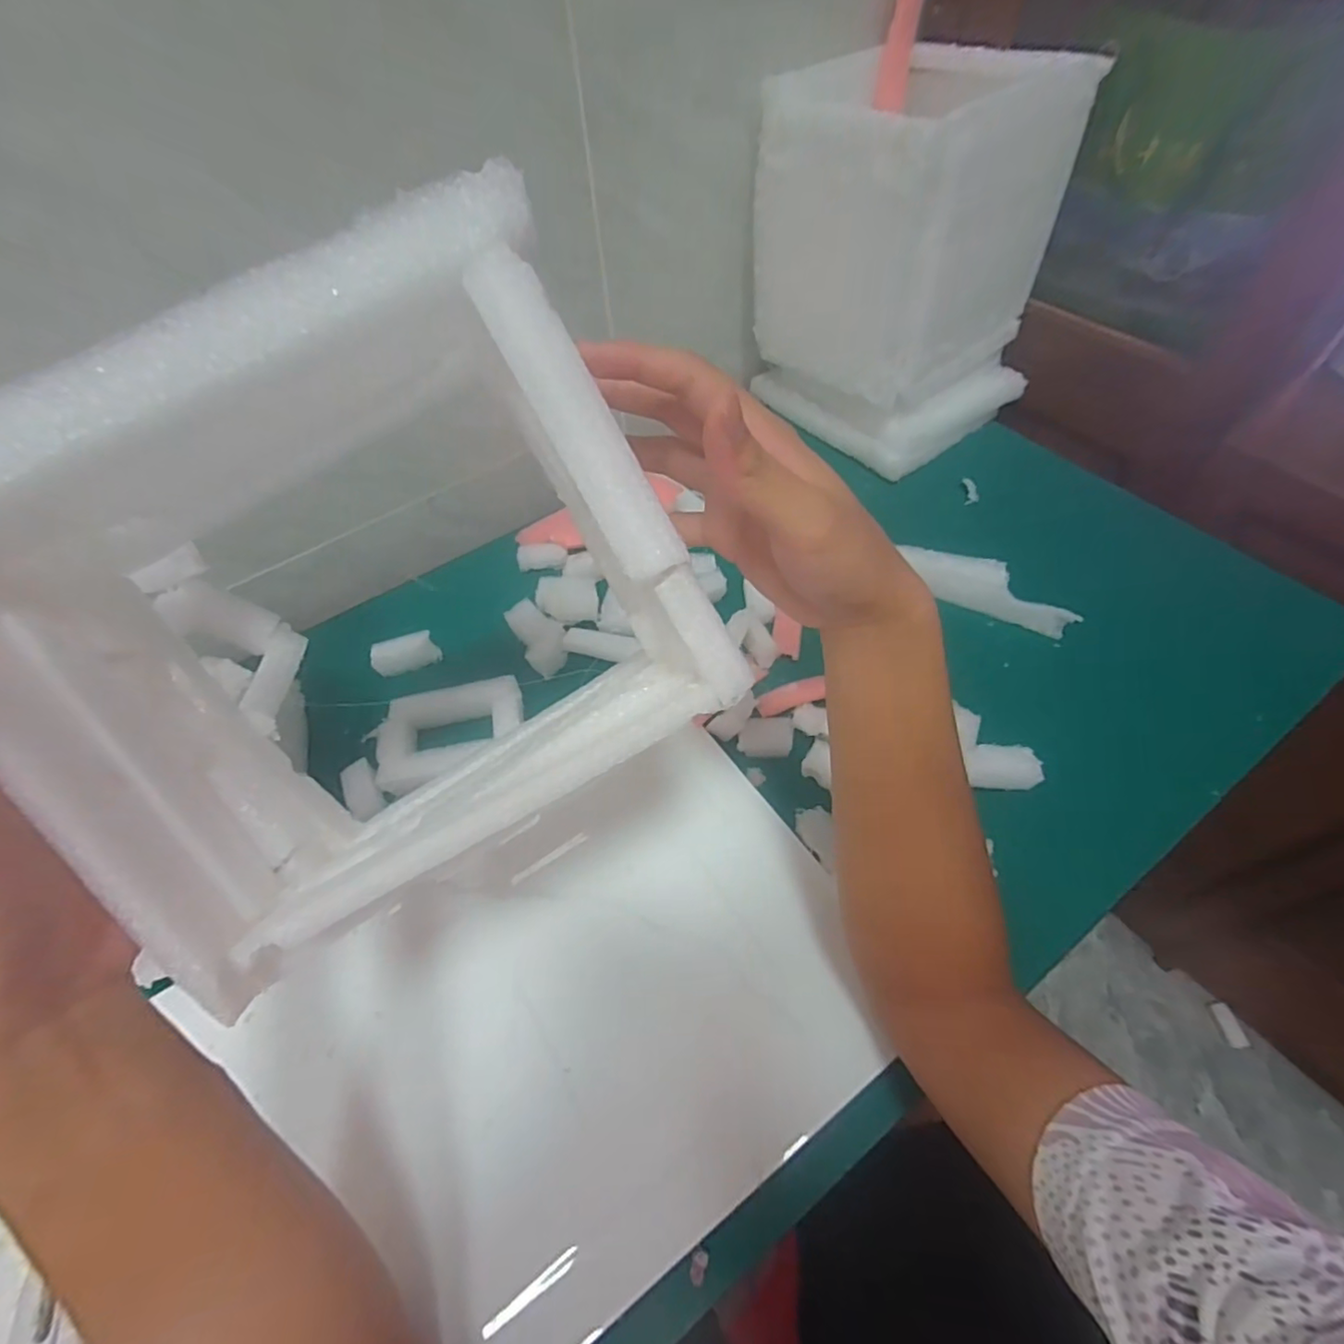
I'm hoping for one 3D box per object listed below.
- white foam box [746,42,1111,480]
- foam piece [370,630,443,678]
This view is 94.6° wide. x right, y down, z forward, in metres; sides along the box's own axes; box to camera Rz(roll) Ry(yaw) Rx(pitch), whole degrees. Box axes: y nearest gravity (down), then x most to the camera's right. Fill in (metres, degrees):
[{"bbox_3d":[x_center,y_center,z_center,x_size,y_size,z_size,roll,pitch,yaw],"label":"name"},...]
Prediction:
[{"bbox_3d":[0.238,-0.414,0.639,0.210,0.295,0.223,-33,59,-18],"label":"white foam box"},{"bbox_3d":[-0.240,-0.017,0.561,0.056,0.028,0.023,-18,55,-9],"label":"foam piece"}]

